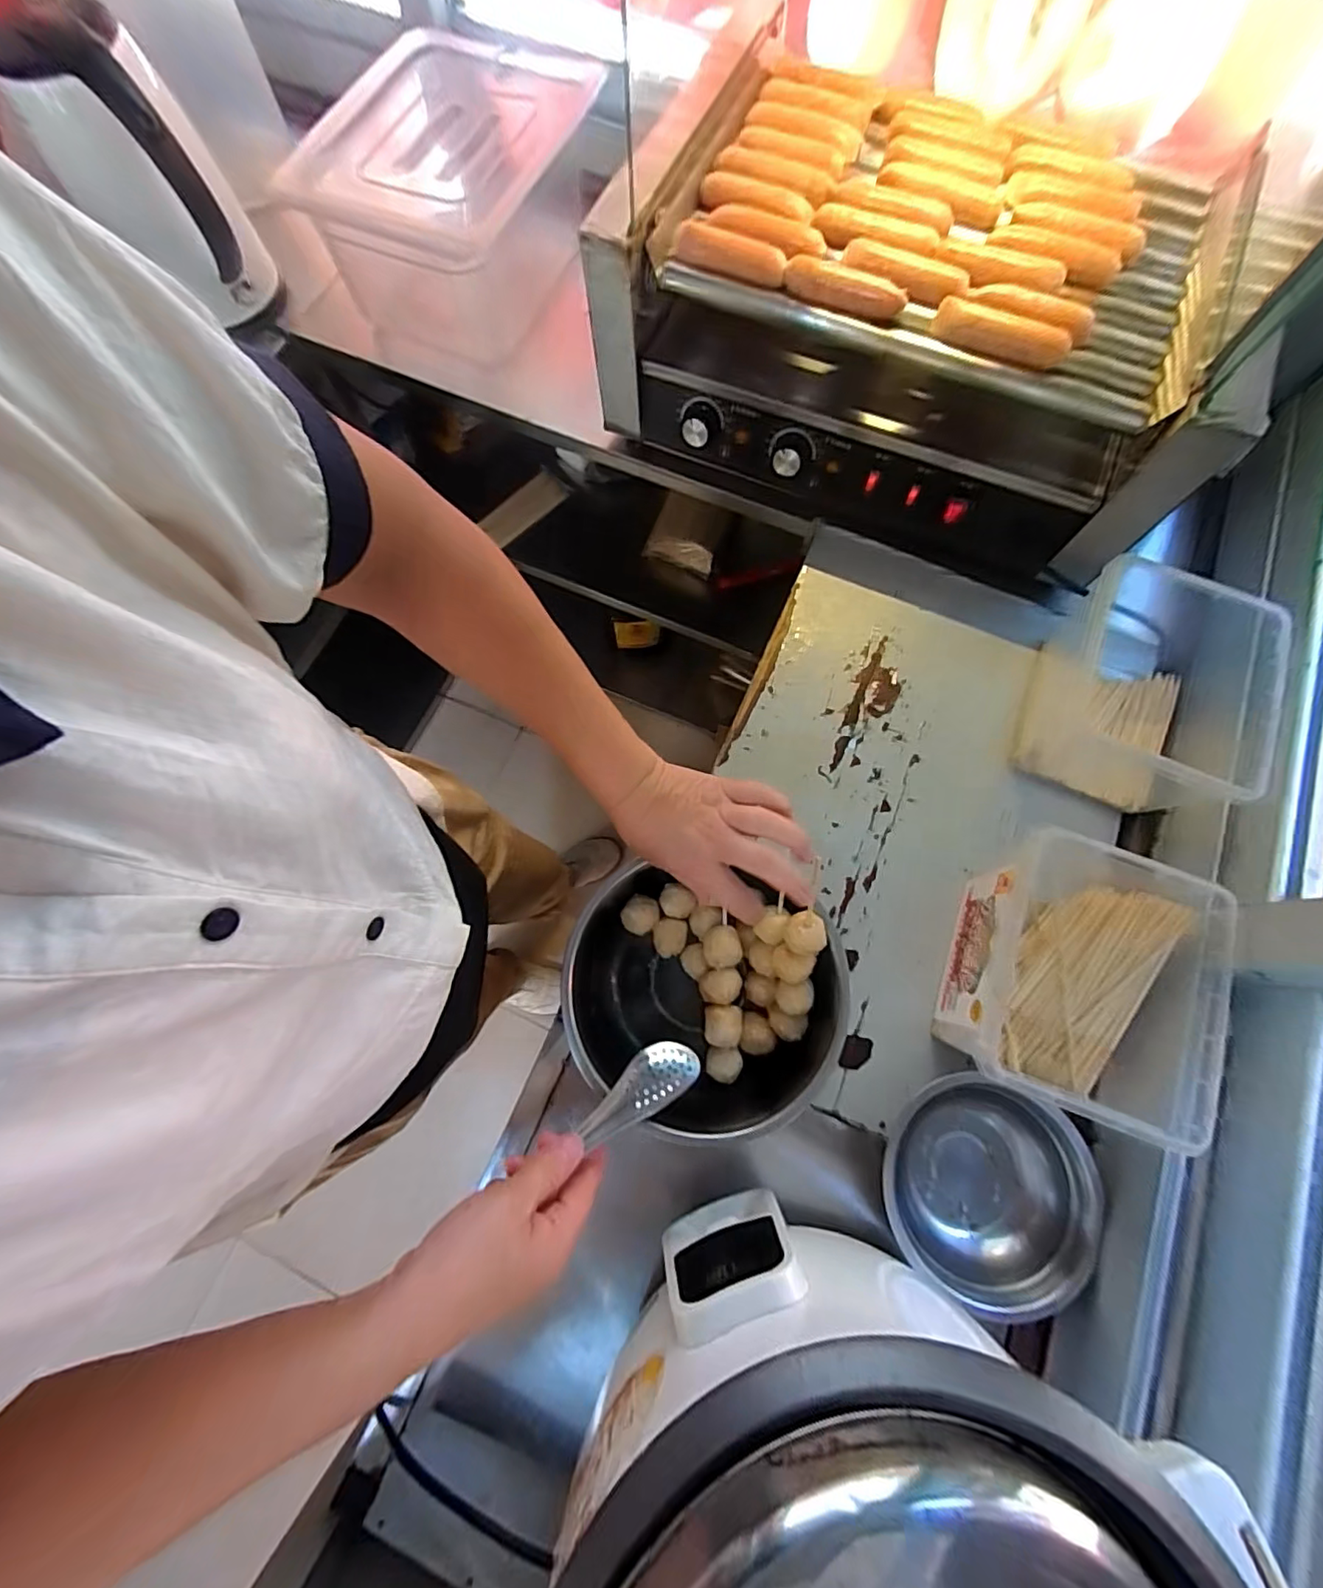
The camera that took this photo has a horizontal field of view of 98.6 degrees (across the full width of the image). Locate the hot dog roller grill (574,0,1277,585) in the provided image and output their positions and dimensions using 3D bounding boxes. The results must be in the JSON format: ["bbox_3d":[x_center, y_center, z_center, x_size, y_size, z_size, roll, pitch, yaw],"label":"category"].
[{"bbox_3d":[0.260,-0.487,0.604,0.546,0.208,0.345,26,76,7],"label":"hot dog roller grill"}]

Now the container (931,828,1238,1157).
[{"bbox_3d":[0.339,0.154,0.469,0.164,0.113,0.190,20,75,6],"label":"container"}]

